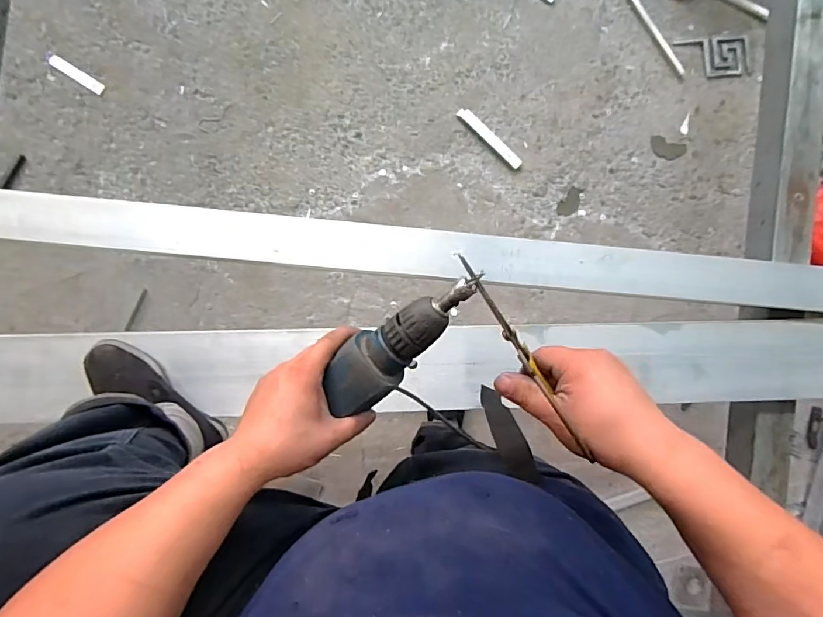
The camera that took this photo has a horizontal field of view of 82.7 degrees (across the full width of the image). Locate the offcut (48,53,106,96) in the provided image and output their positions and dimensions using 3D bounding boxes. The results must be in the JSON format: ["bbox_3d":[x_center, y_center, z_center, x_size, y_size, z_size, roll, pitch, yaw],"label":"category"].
[{"bbox_3d":[-0.887,-0.620,1.230,0.164,0.013,0.034,33,83,-2],"label":"offcut"}]

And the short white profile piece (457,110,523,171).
[{"bbox_3d":[0.227,-0.495,1.353,0.238,0.008,0.039,43,83,0],"label":"short white profile piece"}]

